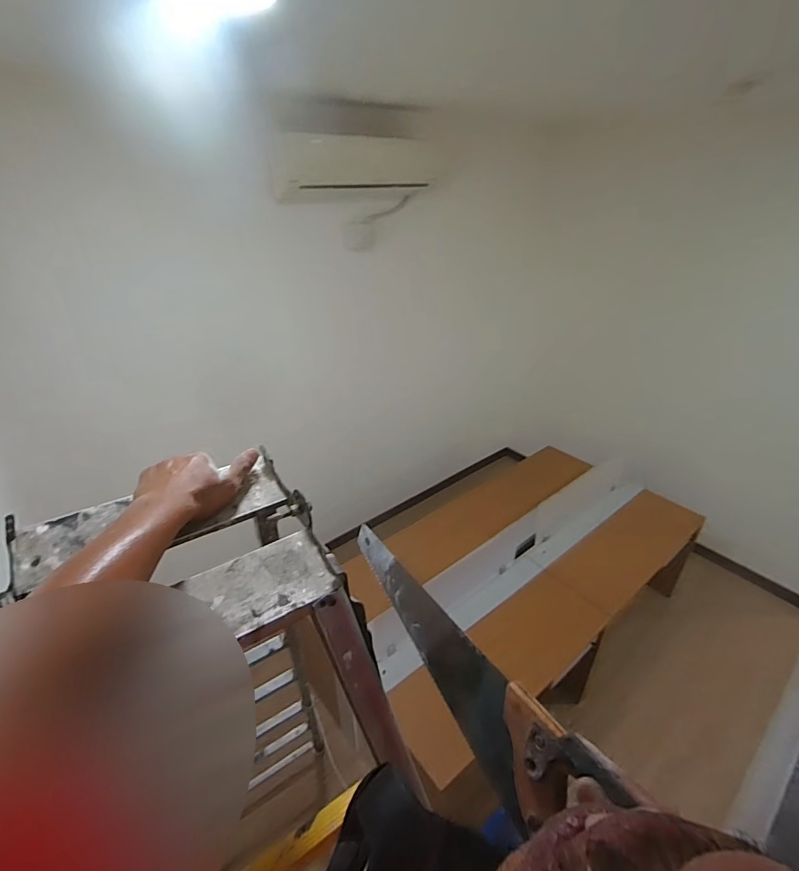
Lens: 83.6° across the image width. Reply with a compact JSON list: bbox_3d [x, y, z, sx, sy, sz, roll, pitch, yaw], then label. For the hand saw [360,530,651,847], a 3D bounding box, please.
[{"bbox_3d":[0.057,0.274,0.557,0.032,0.112,0.457,4,15,-31],"label":"hand saw"}]

